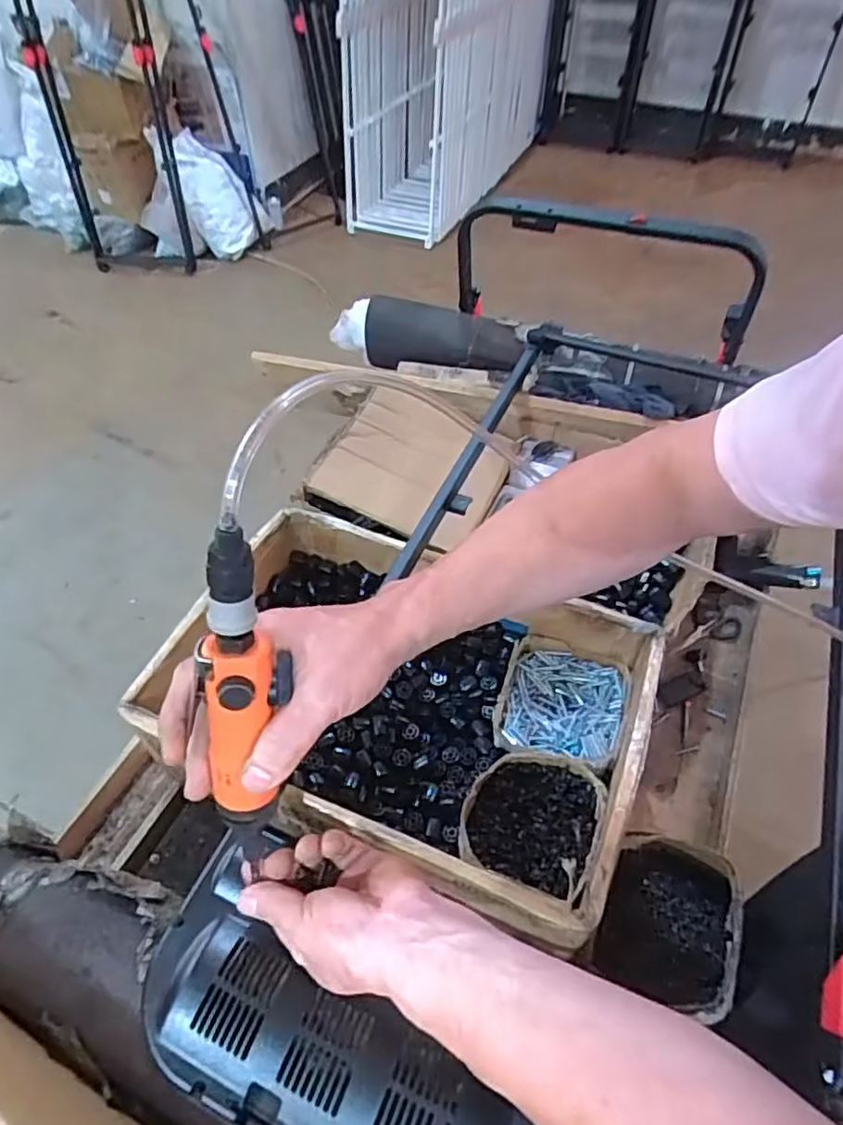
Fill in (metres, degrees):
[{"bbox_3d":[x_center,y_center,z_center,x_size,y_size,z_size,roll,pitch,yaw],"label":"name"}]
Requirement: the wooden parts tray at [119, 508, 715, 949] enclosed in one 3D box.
[{"bbox_3d":[-0.020,0.157,0.741,0.502,0.136,0.342,18,53,15],"label":"wooden parts tray"}]

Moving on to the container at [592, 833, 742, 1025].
[{"bbox_3d":[0.255,0.364,0.662,0.116,0.069,0.149,15,53,13],"label":"container"}]

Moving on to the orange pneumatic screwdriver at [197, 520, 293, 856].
[{"bbox_3d":[-0.099,0.070,0.363,0.038,0.209,0.042,10,27,10],"label":"orange pneumatic screwdriver"}]

